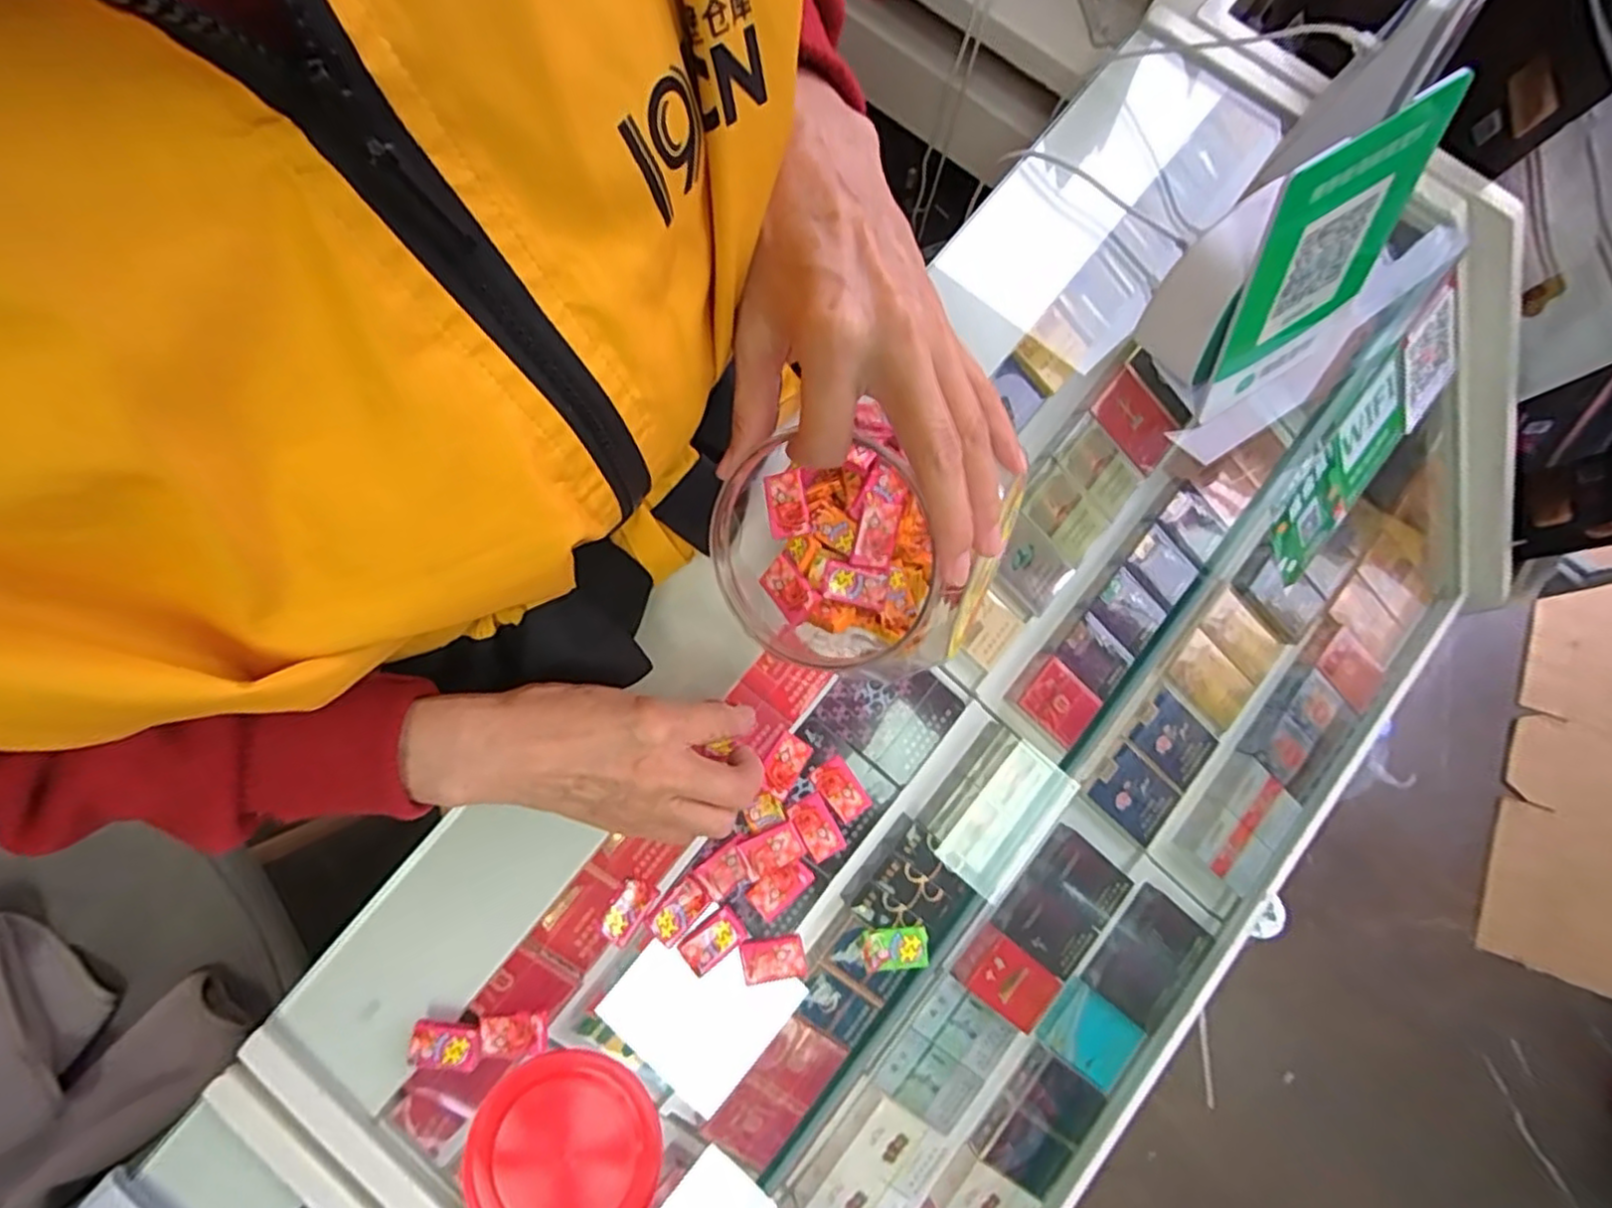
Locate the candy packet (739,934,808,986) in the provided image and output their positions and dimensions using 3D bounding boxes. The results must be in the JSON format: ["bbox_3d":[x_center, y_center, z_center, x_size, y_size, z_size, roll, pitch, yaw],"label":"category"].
[{"bbox_3d":[-0.018,0.198,0.384,0.035,0.009,0.021,-13,80,-2],"label":"candy packet"}]

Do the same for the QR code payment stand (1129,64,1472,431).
[{"bbox_3d":[0.279,-0.193,0.393,0.121,0.130,0.083,-32,81,-5],"label":"QR code payment stand"}]

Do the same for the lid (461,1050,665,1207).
[{"bbox_3d":[-0.132,0.303,0.376,0.101,0.024,0.093,0,80,0],"label":"lid"}]

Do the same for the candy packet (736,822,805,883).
[{"bbox_3d":[-0.020,0.140,0.393,0.034,0.007,0.022,-24,81,-4],"label":"candy packet"}]

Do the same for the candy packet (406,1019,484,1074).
[{"bbox_3d":[-0.197,0.243,0.378,0.038,0.006,0.024,2,80,0],"label":"candy packet"}]

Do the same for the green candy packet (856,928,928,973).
[{"bbox_3d":[0.049,0.194,0.388,0.038,0.005,0.021,-5,80,-1],"label":"green candy packet"}]

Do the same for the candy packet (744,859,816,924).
[{"bbox_3d":[-0.015,0.162,0.395,0.036,0.009,0.022,-40,82,-7],"label":"candy packet"}]

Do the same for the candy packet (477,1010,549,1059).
[{"bbox_3d":[-0.159,0.234,0.376,0.034,0.006,0.022,-4,80,-1],"label":"candy packet"}]

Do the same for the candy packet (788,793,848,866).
[{"bbox_3d":[0.006,0.130,0.399,0.022,0.006,0.035,-29,81,-5],"label":"candy packet"}]

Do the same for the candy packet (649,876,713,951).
[{"bbox_3d":[-0.071,0.176,0.392,0.020,0.004,0.038,40,82,6],"label":"candy packet"}]

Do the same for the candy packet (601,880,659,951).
[{"bbox_3d":[-0.100,0.174,0.389,0.019,0.009,0.035,29,81,5],"label":"candy packet"}]

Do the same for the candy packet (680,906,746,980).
[{"bbox_3d":[-0.053,0.190,0.389,0.035,0.004,0.022,-39,82,-6],"label":"candy packet"}]

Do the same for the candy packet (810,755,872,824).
[{"bbox_3d":[0.020,0.108,0.404,0.022,0.004,0.035,-34,82,-6],"label":"candy packet"}]

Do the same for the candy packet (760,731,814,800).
[{"bbox_3d":[-0.013,0.094,0.403,0.021,0.007,0.035,31,81,5],"label":"candy packet"}]

